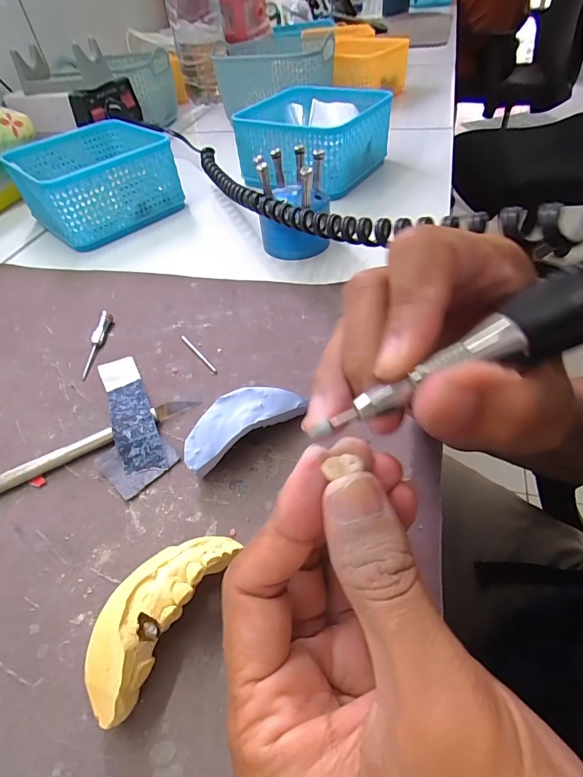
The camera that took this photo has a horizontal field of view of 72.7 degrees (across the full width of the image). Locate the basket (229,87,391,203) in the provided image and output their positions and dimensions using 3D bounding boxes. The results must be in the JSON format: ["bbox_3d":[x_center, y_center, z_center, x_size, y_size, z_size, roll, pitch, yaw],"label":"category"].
[{"bbox_3d":[0.024,-0.269,0.429,0.130,0.066,0.131,22,54,24],"label":"basket"}]

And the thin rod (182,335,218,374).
[{"bbox_3d":[-0.060,-0.023,0.257,0.004,0.004,0.044,-33,53,-22],"label":"thin rod"}]

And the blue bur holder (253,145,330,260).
[{"bbox_3d":[0.002,-0.151,0.323,0.055,0.067,0.051,0,48,7],"label":"blue bur holder"}]

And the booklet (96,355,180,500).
[{"bbox_3d":[-0.096,0.015,0.223,0.035,0.009,0.097,-26,50,-17],"label":"booklet"}]

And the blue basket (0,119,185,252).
[{"bbox_3d":[-0.201,-0.212,0.405,0.123,0.063,0.132,-37,54,-24],"label":"blue basket"}]

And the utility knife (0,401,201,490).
[{"bbox_3d":[-0.116,0.034,0.209,0.134,0.009,0.007,-25,50,-16],"label":"utility knife"}]

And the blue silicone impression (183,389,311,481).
[{"bbox_3d":[-0.024,0.019,0.202,0.065,0.024,0.025,-32,52,-21],"label":"blue silicone impression"}]

